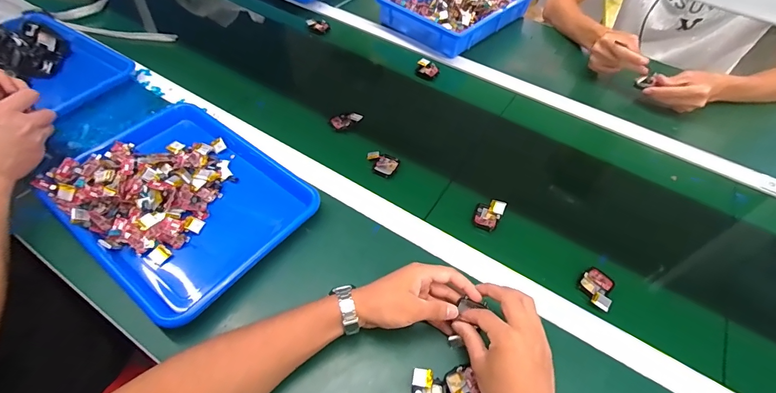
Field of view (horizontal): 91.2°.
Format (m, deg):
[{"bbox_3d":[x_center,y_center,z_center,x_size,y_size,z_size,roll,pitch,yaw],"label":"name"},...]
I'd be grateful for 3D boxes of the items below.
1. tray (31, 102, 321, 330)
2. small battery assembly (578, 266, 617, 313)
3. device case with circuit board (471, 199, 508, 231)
[{"bbox_3d":[-0.291,-0.002,0.547,0.326,0.044,0.261,33,56,19],"label":"tray"},{"bbox_3d":[0.282,0.122,0.511,0.039,0.014,0.057,30,55,17],"label":"small battery assembly"},{"bbox_3d":[0.152,0.028,0.578,0.040,0.028,0.048,26,54,15],"label":"device case with circuit board"}]

